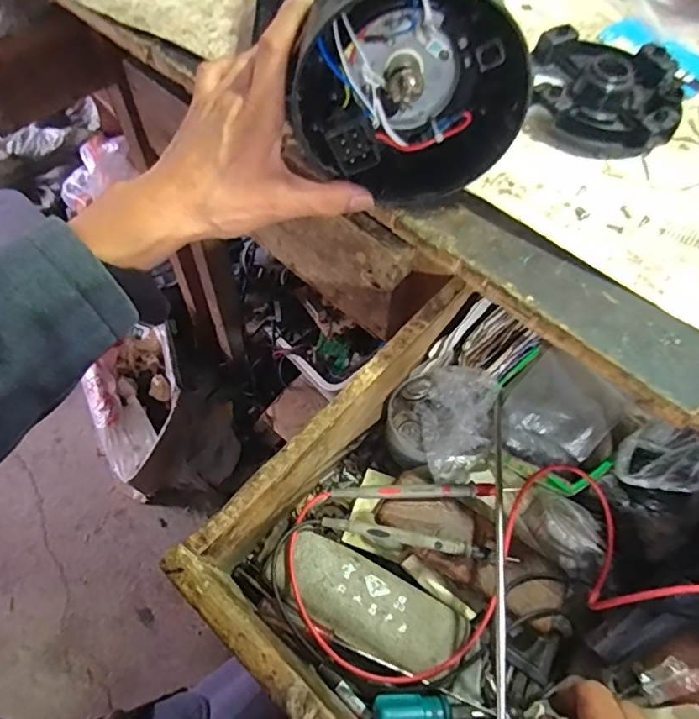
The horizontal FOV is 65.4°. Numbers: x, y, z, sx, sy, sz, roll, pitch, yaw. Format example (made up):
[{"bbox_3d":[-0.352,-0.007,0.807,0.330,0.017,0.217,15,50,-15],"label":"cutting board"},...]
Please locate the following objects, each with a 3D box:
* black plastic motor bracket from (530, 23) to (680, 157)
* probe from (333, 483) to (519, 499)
[{"bbox_3d":[0.197,-0.204,0.418,0.110,0.028,0.106,2,59,-3],"label":"black plastic motor bracket"},{"bbox_3d":[0.057,0.099,0.417,0.135,0.014,0.012,1,59,-3],"label":"probe"}]

